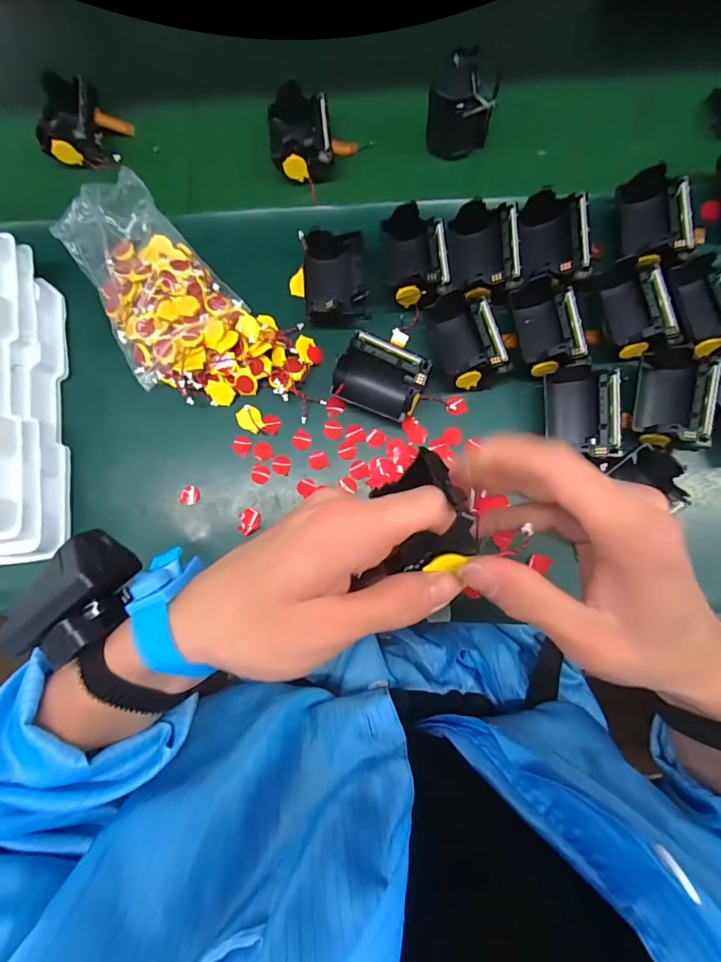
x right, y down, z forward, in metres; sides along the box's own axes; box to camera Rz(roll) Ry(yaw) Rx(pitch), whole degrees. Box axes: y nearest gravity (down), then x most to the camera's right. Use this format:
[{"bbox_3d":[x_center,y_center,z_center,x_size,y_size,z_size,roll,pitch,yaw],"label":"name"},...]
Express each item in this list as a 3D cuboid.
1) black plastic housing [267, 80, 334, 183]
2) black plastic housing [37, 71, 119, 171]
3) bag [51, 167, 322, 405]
[{"bbox_3d":[-0.054,-0.314,0.392,0.055,0.044,0.077,-9,81,3],"label":"black plastic housing"},{"bbox_3d":[-0.272,-0.336,0.409,0.053,0.042,0.064,-16,81,2],"label":"black plastic housing"},{"bbox_3d":[-0.158,-0.145,0.369,0.236,0.049,0.121,42,87,9],"label":"bag"}]

